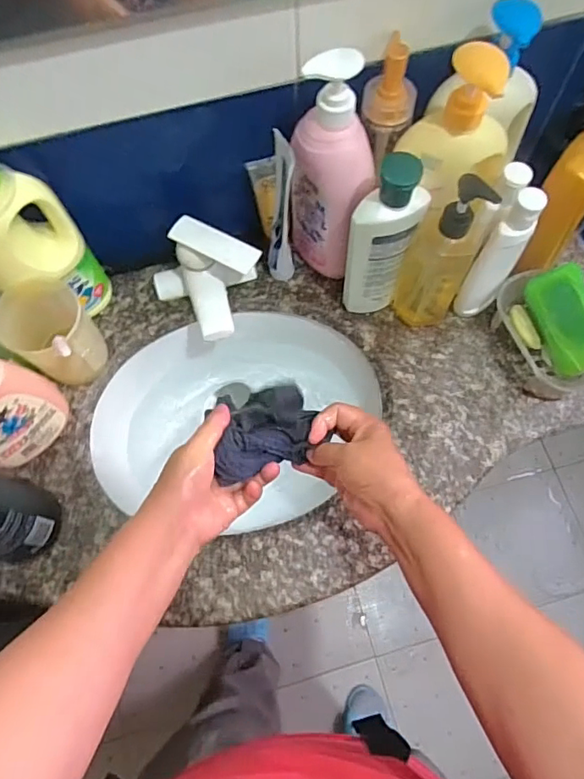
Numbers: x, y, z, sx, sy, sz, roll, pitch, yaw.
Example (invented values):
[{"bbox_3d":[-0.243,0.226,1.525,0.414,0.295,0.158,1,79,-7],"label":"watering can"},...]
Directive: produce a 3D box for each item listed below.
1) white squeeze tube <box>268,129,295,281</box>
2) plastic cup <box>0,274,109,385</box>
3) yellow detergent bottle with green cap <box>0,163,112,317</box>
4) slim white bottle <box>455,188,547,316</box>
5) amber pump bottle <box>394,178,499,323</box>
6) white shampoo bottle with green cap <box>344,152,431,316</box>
[{"bbox_3d":[-0.015,-0.212,0.610,0.032,0.201,0.065,5,69,4],"label":"white squeeze tube"},{"bbox_3d":[-0.260,-0.054,0.594,0.102,0.121,0.085,39,75,15],"label":"plastic cup"},{"bbox_3d":[-0.284,-0.153,0.547,0.109,0.278,0.068,-14,69,-3],"label":"yellow detergent bottle with green cap"},{"bbox_3d":[0.233,-0.145,0.581,0.035,0.193,0.062,39,75,15],"label":"slim white bottle"},{"bbox_3d":[0.161,-0.138,0.564,0.072,0.219,0.045,25,72,11],"label":"amber pump bottle"},{"bbox_3d":[0.098,-0.155,0.563,0.073,0.220,0.040,-4,66,0],"label":"white shampoo bottle with green cap"}]

